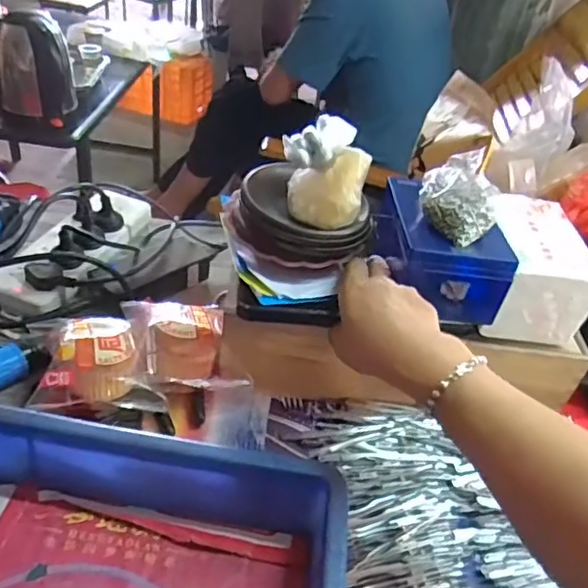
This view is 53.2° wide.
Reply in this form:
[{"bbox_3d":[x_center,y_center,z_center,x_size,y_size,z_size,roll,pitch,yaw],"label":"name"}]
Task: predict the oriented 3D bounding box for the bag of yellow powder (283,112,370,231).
[{"bbox_3d":[0.027,-0.105,0.500,0.072,0.066,0.071,13,37,3],"label":"bag of yellow powder"}]

